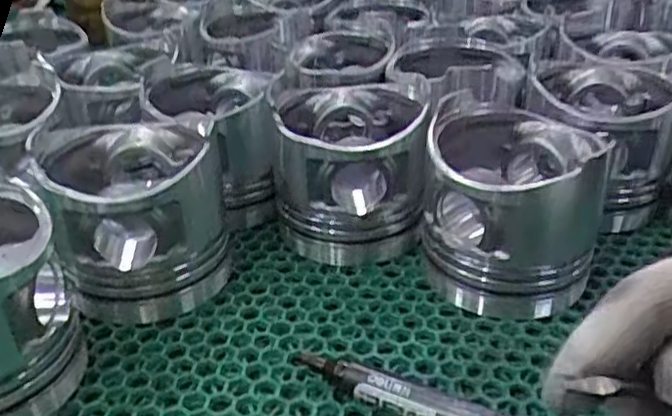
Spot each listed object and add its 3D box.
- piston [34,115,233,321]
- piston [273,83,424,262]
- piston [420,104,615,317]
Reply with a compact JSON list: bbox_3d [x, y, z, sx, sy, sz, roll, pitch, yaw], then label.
[{"bbox_3d":[-0.104,0.002,0.364,0.088,0.082,0.097,-16,35,-23],"label":"piston"},{"bbox_3d":[0.009,-0.024,0.408,0.088,0.083,0.088,4,32,7],"label":"piston"},{"bbox_3d":[0.091,0.000,0.360,0.086,0.083,0.089,9,33,15],"label":"piston"}]

